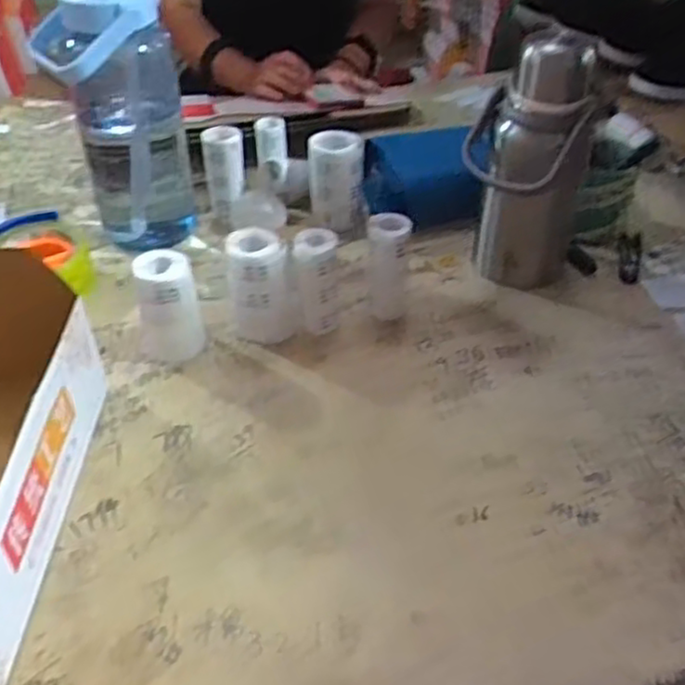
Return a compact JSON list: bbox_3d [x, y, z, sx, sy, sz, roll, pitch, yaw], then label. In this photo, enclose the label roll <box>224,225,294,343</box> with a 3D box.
[{"bbox_3d":[-0.076,-0.049,0.684,0.059,0.100,0.061,-5,43,-11],"label":"label roll"}]

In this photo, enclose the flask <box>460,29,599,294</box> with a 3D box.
[{"bbox_3d":[0.176,-0.162,0.694,0.092,0.232,0.097,-31,53,-33],"label":"flask"}]

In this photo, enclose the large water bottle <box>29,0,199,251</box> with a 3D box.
[{"bbox_3d":[-0.223,-0.221,0.761,0.116,0.308,0.092,-15,46,-21],"label":"large water bottle"}]

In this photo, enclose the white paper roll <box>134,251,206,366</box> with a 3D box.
[{"bbox_3d":[-0.154,-0.031,0.659,0.050,0.098,0.050,0,41,0],"label":"white paper roll"}]

